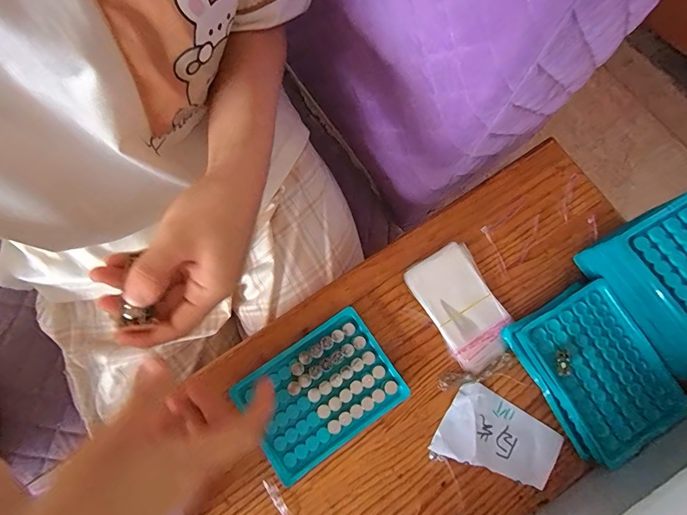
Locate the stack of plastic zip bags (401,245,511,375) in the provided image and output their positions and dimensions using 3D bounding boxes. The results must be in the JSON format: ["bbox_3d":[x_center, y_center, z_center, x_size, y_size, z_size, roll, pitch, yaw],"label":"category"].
[{"bbox_3d":[0.112,0.046,0.359,0.065,0.006,0.110,-31,79,-6],"label":"stack of plastic zip bags"}]

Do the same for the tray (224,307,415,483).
[{"bbox_3d":[-0.021,0.120,0.340,0.129,0.014,0.094,-34,79,-6],"label":"tray"}]

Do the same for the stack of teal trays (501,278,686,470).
[{"bbox_3d":[0.222,0.099,0.337,0.099,0.027,0.135,-30,79,-5],"label":"stack of teal trays"}]

